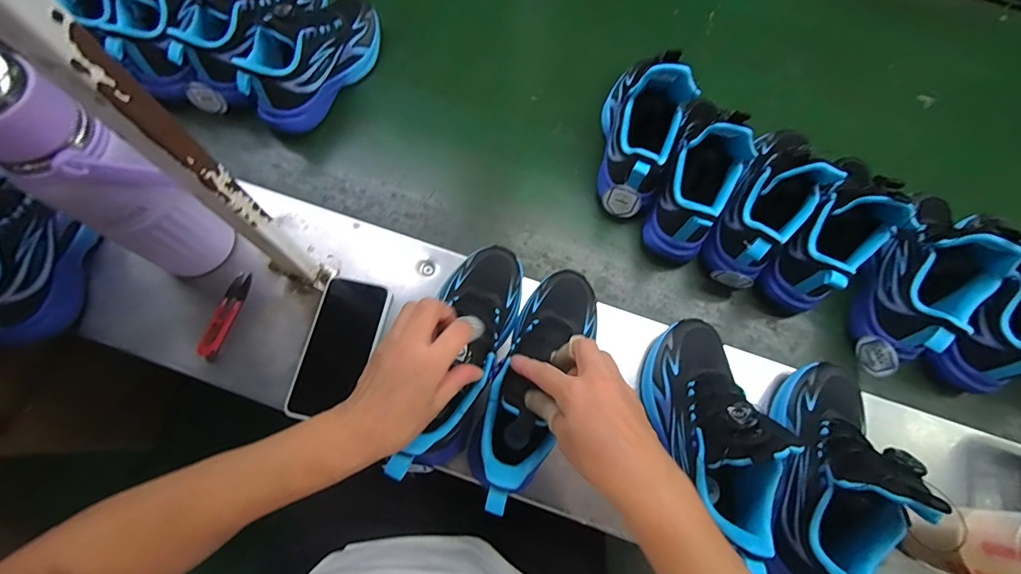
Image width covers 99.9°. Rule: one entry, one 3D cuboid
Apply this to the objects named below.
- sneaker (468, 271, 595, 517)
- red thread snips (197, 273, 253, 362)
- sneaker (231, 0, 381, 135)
[{"bbox_3d":[0.027,0.096,0.440,0.080,0.129,0.249,22,62,5],"label":"sneaker"},{"bbox_3d":[-0.325,0.032,0.491,0.021,0.013,0.101,13,71,2],"label":"red thread snips"},{"bbox_3d":[-0.266,-0.319,0.583,0.080,0.120,0.220,23,72,5],"label":"sneaker"}]

